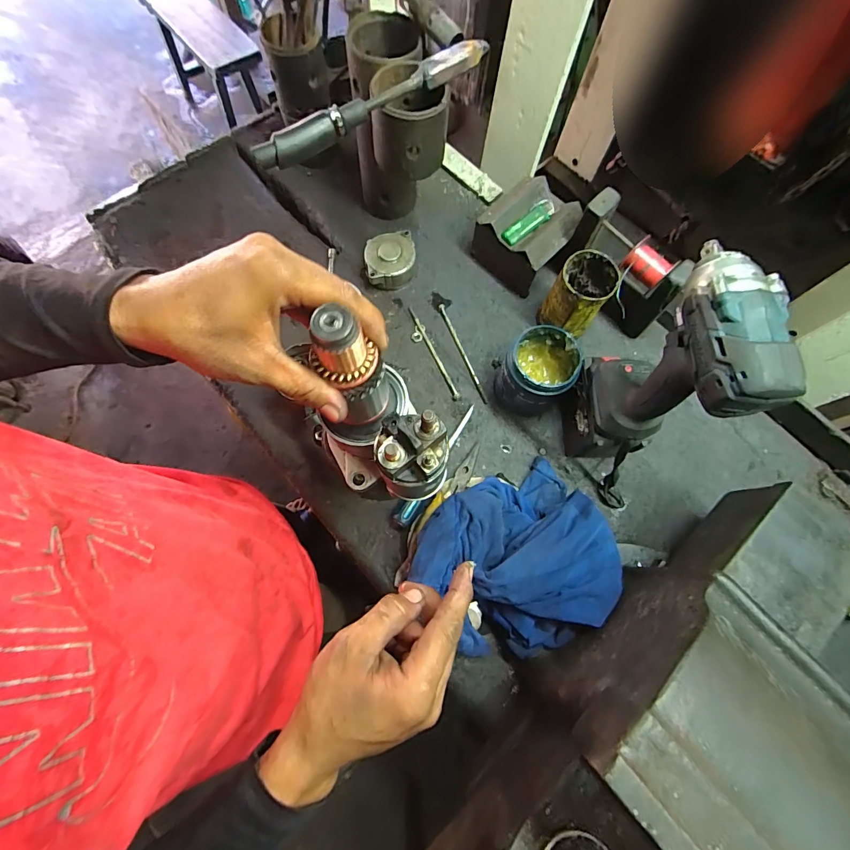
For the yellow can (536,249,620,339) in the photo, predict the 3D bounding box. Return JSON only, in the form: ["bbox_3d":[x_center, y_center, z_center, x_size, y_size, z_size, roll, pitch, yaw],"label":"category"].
[{"bbox_3d":[0.213,-0.178,0.559,0.070,0.115,0.080,34,74,8],"label":"yellow can"}]

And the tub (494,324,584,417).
[{"bbox_3d":[0.149,-0.067,0.528,0.084,0.101,0.089,1,72,-2],"label":"tub"}]

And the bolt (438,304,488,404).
[{"bbox_3d":[0.058,-0.110,0.590,0.010,0.005,0.170,-22,74,-9],"label":"bolt"}]

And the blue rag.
[{"bbox_3d":[0.110,0.153,0.448,0.221,0.096,0.186,-29,76,-10],"label":"blue rag"}]

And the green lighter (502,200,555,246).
[{"bbox_3d":[0.150,-0.290,0.561,0.084,0.013,0.023,-37,77,1],"label":"green lighter"}]

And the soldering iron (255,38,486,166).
[{"bbox_3d":[-0.052,-0.336,0.414,0.273,0.036,0.024,-31,76,-11],"label":"soldering iron"}]

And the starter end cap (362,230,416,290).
[{"bbox_3d":[-0.054,-0.255,0.610,0.076,0.042,0.074,1,72,-2],"label":"starter end cap"}]

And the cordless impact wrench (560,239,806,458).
[{"bbox_3d":[0.229,-0.038,0.421,0.074,0.292,0.149,5,72,0],"label":"cordless impact wrench"}]

